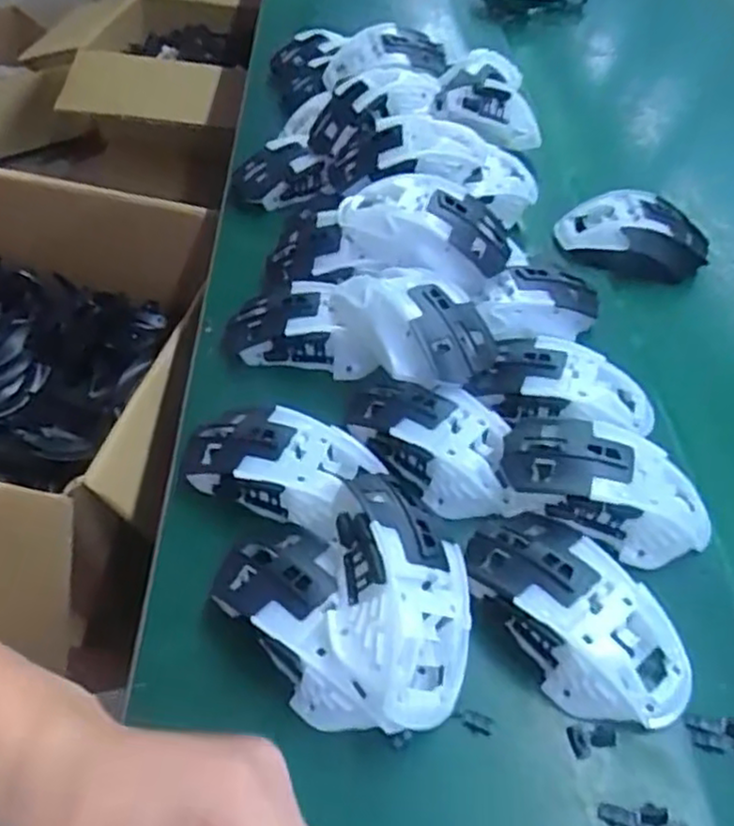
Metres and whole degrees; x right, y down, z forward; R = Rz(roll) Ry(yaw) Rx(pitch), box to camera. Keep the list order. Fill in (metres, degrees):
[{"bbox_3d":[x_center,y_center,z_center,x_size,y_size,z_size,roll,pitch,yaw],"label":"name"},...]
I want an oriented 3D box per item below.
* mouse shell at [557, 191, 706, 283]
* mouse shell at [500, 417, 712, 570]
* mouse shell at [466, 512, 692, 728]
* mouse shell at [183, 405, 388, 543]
[{"bbox_3d":[0.209,-0.135,0.542,0.116,0.041,0.057,1,47,-4],"label":"mouse shell"},{"bbox_3d":[0.128,0.037,0.374,0.113,0.040,0.060,15,48,9],"label":"mouse shell"},{"bbox_3d":[0.098,0.091,0.335,0.060,0.035,0.114,-25,54,-25],"label":"mouse shell"},{"bbox_3d":[-0.049,0.024,0.391,0.104,0.033,0.056,19,49,13],"label":"mouse shell"}]

